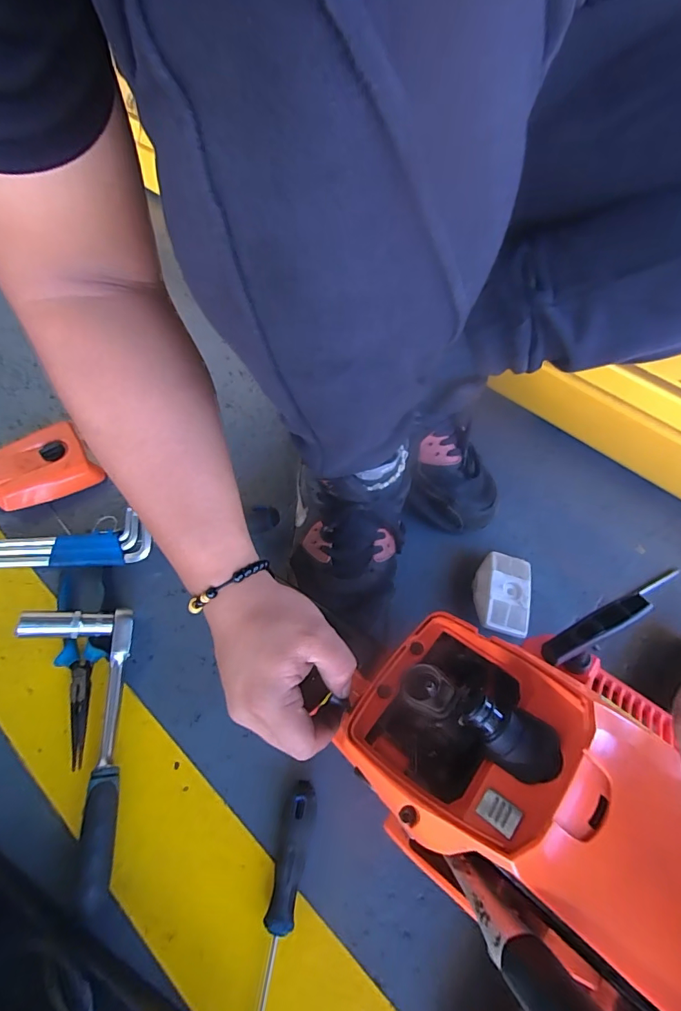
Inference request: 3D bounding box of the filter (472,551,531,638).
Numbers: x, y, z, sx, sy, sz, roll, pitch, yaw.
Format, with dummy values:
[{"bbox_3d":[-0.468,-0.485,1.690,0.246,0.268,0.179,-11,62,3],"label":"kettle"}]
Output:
[{"bbox_3d":[0.170,0.093,0.461,0.061,0.038,0.085,12,63,6],"label":"filter"}]

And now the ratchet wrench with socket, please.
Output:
[{"bbox_3d":[-0.237,0.210,0.377,0.081,0.067,0.232,-6,63,-4],"label":"ratchet wrench with socket"}]

